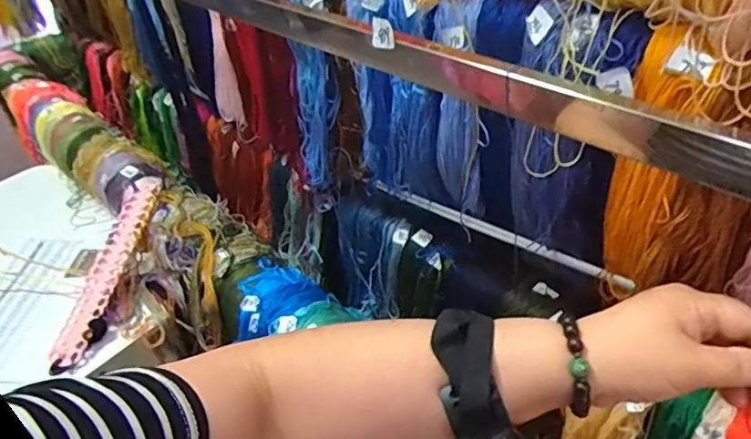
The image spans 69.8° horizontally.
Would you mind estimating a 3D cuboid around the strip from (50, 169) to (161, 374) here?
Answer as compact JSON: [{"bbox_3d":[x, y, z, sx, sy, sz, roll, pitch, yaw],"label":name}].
[{"bbox_3d":[-0.404,0.067,0.823,0.068,0.030,0.324,6,62,14],"label":"strip"}]

